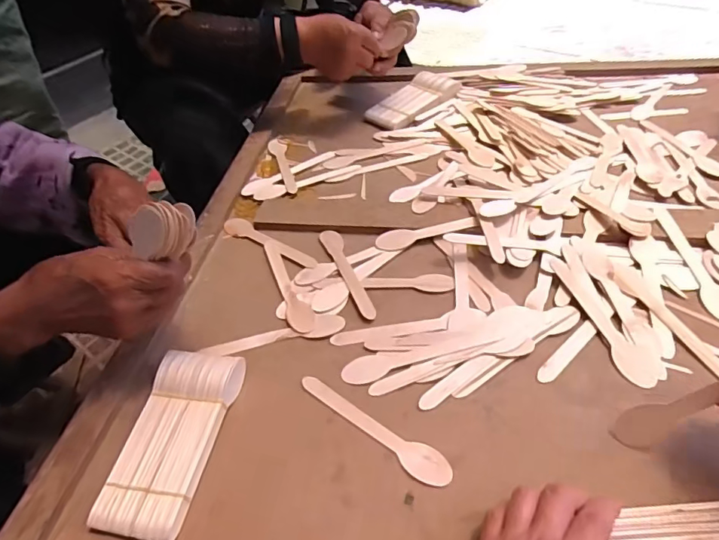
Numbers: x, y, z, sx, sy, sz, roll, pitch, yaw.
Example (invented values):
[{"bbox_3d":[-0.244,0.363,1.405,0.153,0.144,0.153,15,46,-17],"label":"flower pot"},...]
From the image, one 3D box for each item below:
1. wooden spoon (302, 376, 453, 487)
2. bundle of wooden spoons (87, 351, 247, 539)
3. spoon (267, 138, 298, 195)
[{"bbox_3d":[0.011,0.130,0.425,0.155,0.004,0.026,29,54,33],"label":"wooden spoon"},{"bbox_3d":[-0.160,0.138,0.420,0.073,0.023,0.155,4,44,12],"label":"bundle of wooden spoons"},{"bbox_3d":[-0.115,-0.158,0.738,0.025,0.005,0.153,-15,43,-8],"label":"spoon"}]

